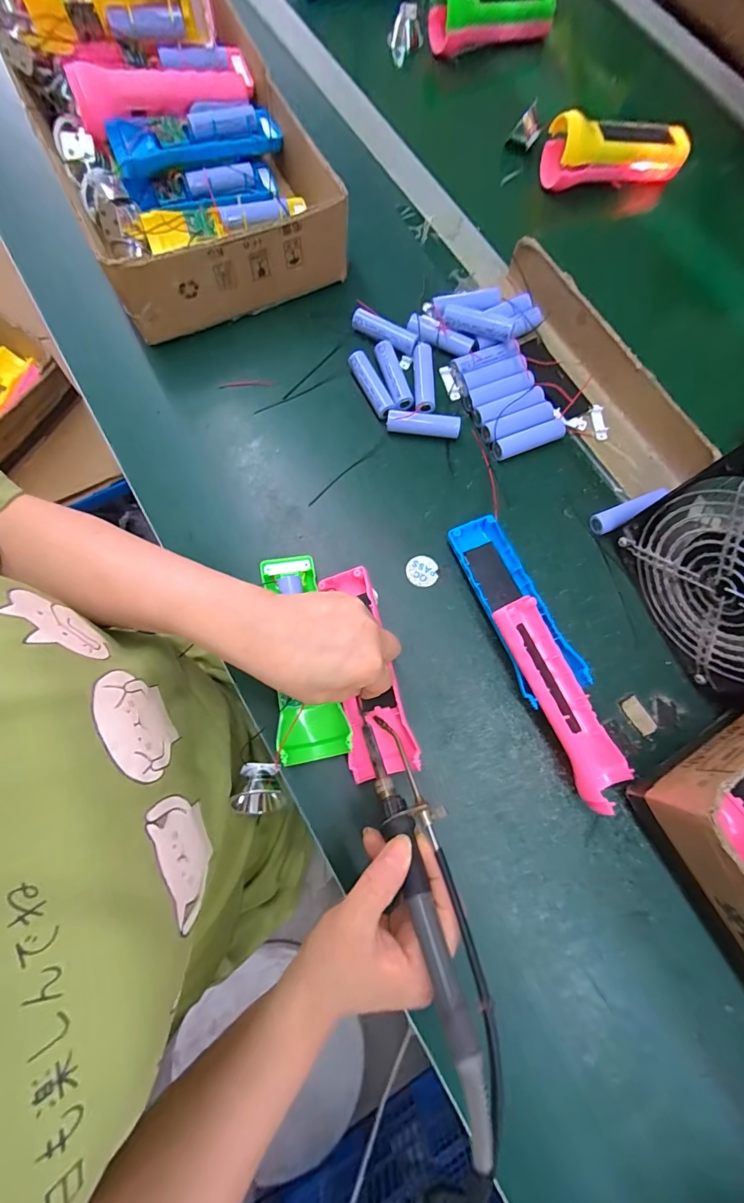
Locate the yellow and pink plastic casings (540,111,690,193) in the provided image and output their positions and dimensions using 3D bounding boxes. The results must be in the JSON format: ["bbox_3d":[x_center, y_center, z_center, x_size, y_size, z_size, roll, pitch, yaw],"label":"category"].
[{"bbox_3d":[0.261,-0.488,0.467,0.153,0.050,0.037,-10,76,-3],"label":"yellow and pink plastic casings"}]

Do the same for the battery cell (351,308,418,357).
[{"bbox_3d":[0.013,-0.253,0.407,0.065,0.016,0.019,33,78,7],"label":"battery cell"}]

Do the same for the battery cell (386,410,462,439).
[{"bbox_3d":[0.046,-0.158,0.389,0.065,0.021,0.017,8,76,1],"label":"battery cell"}]

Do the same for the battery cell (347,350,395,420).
[{"bbox_3d":[-0.001,-0.198,0.400,0.019,0.021,0.064,-28,78,-7],"label":"battery cell"}]

